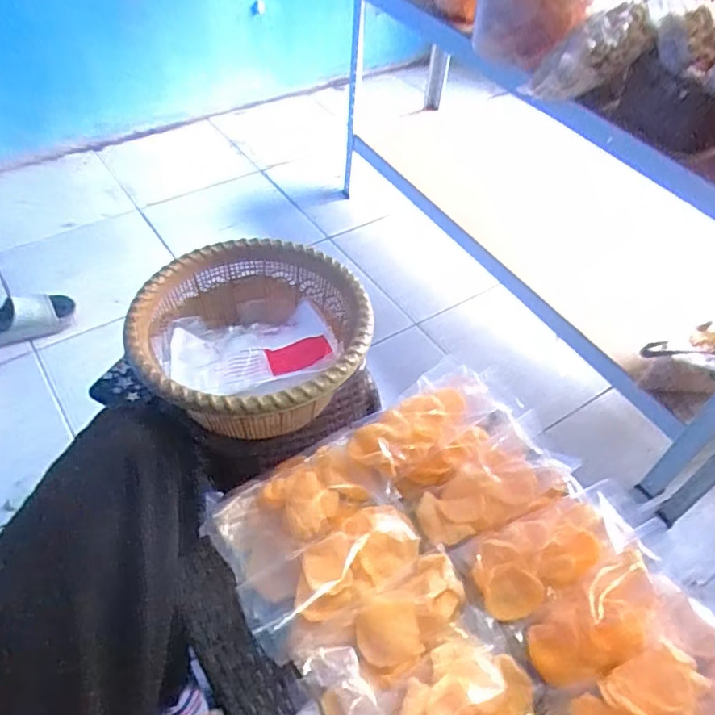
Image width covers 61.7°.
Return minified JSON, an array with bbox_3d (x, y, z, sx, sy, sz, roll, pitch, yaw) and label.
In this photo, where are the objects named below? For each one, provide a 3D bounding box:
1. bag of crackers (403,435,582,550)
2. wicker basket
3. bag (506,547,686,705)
[{"bbox_3d":[0.144,0.146,0.649,0.174,0.041,0.082,-21,54,-20],"label":"bag of crackers"},{"bbox_3d":[-0.121,-0.014,0.719,0.270,0.111,0.259,-2,50,-6],"label":"wicker basket"},{"bbox_3d":[0.225,0.243,0.556,0.153,0.040,0.078,-32,56,-3],"label":"bag"}]

